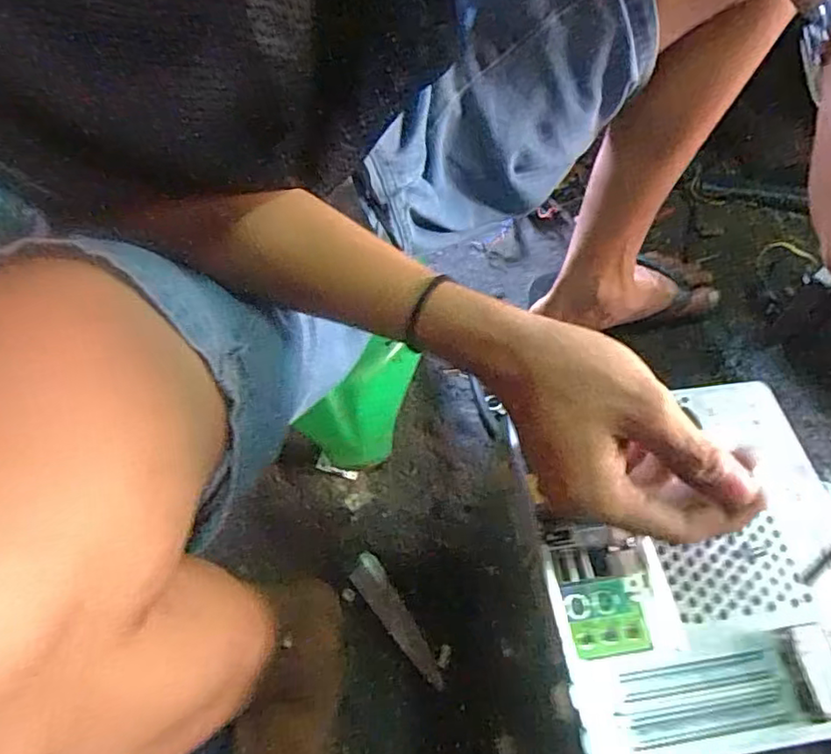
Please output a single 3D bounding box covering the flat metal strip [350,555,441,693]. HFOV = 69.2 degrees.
[{"bbox_3d":[-0.018,0.234,0.581,0.030,0.006,0.137,-33,73,-12],"label":"flat metal strip"}]

